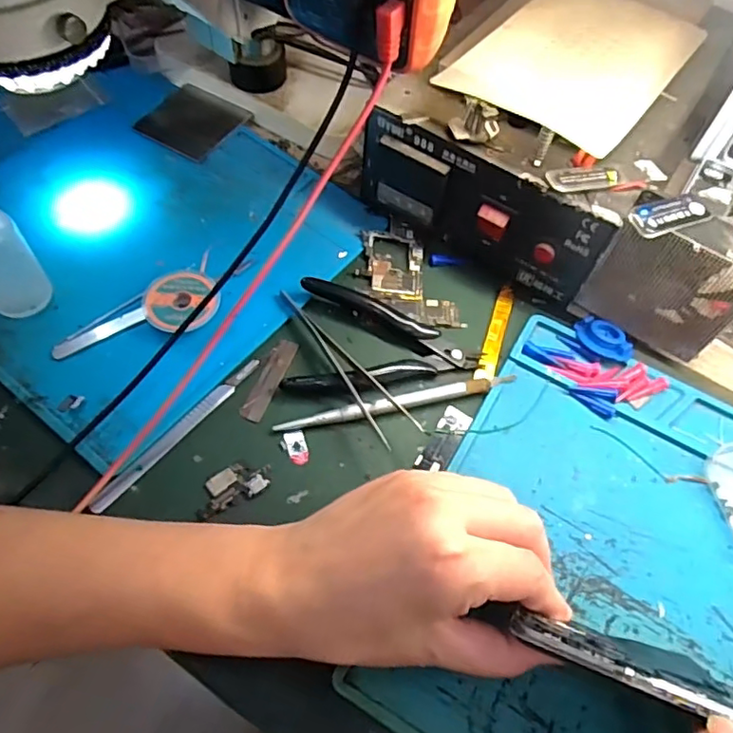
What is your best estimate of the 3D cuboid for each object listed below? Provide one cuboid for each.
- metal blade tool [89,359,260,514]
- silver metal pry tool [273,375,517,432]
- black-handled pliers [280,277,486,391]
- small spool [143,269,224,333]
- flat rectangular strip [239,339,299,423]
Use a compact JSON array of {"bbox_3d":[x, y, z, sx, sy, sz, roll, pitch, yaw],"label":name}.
[{"bbox_3d":[-0.103,0.035,0.321,0.009,0.007,0.115,35,65,16],"label":"metal blade tool"},{"bbox_3d":[0.019,0.021,0.335,0.141,0.010,0.010,-11,62,-9],"label":"silver metal pry tool"},{"bbox_3d":[0.013,-0.018,0.354,0.113,0.014,0.074,5,60,0],"label":"black-handled pliers"},{"bbox_3d":[-0.112,-0.043,0.356,0.041,0.010,0.047,11,61,3],"label":"small spool"},{"bbox_3d":[-0.057,0.007,0.344,0.013,0.004,0.055,19,61,8],"label":"flat rectangular strip"}]

